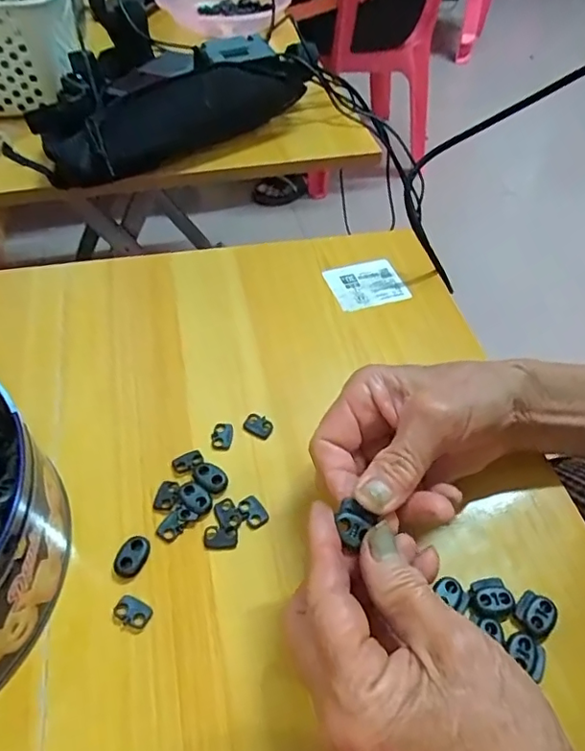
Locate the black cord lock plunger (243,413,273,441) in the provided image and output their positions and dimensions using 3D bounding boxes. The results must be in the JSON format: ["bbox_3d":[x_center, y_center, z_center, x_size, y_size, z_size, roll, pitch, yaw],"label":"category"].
[{"bbox_3d":[-0.022,0.032,0.345,0.018,0.004,0.013,31,54,23],"label":"black cord lock plunger"}]

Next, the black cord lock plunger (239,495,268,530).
[{"bbox_3d":[-0.022,0.077,0.309,0.013,0.004,0.018,-22,52,-20],"label":"black cord lock plunger"}]

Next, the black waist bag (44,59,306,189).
[{"bbox_3d":[-0.104,-0.259,0.552,0.289,0.078,0.045,-34,57,-28],"label":"black waist bag"}]

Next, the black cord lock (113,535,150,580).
[{"bbox_3d":[-0.085,0.096,0.289,0.016,0.006,0.023,9,48,6],"label":"black cord lock"}]

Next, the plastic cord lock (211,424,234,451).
[{"bbox_3d":[-0.044,0.038,0.338,0.013,0.004,0.019,-1,48,-3],"label":"plastic cord lock"}]

